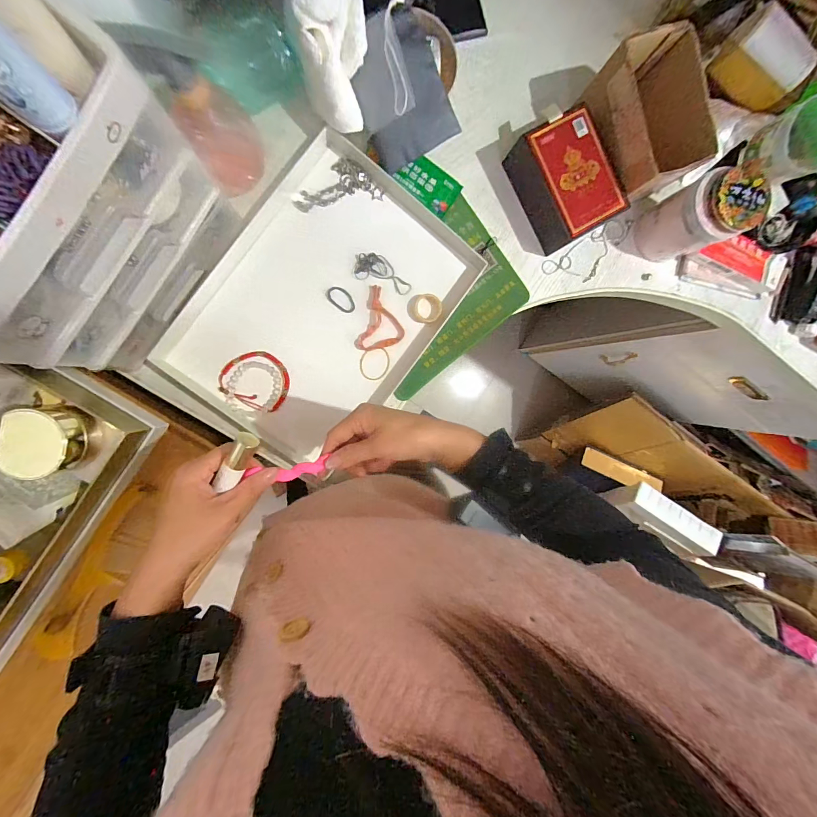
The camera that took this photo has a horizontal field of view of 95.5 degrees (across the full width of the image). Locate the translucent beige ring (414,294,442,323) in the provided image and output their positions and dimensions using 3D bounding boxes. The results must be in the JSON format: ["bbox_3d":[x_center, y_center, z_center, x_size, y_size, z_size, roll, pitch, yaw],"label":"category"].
[{"bbox_3d":[0.026,-0.131,0.486,0.035,0.010,0.036,-1,95,-9],"label":"translucent beige ring"}]

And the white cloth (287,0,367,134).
[{"bbox_3d":[-0.082,-0.376,0.399,0.077,0.065,0.124,-19,135,-15],"label":"white cloth"}]

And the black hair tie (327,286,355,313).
[{"bbox_3d":[-0.085,-0.139,0.474,0.039,0.005,0.022,40,88,-10],"label":"black hair tie"}]

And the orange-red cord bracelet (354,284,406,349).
[{"bbox_3d":[-0.032,-0.112,0.485,0.057,0.017,0.081,15,92,-10],"label":"orange-red cord bracelet"}]

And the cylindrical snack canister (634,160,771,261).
[{"bbox_3d":[0.375,-0.249,0.483,0.076,0.117,0.077,-1,95,-9],"label":"cylindrical snack canister"}]

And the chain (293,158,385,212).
[{"bbox_3d":[-0.091,-0.282,0.466,0.110,0.008,0.052,-14,97,-7],"label":"chain"}]

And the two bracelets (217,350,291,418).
[{"bbox_3d":[-0.193,-0.031,0.468,0.080,0.004,0.077,-16,97,-7],"label":"two bracelets"}]

